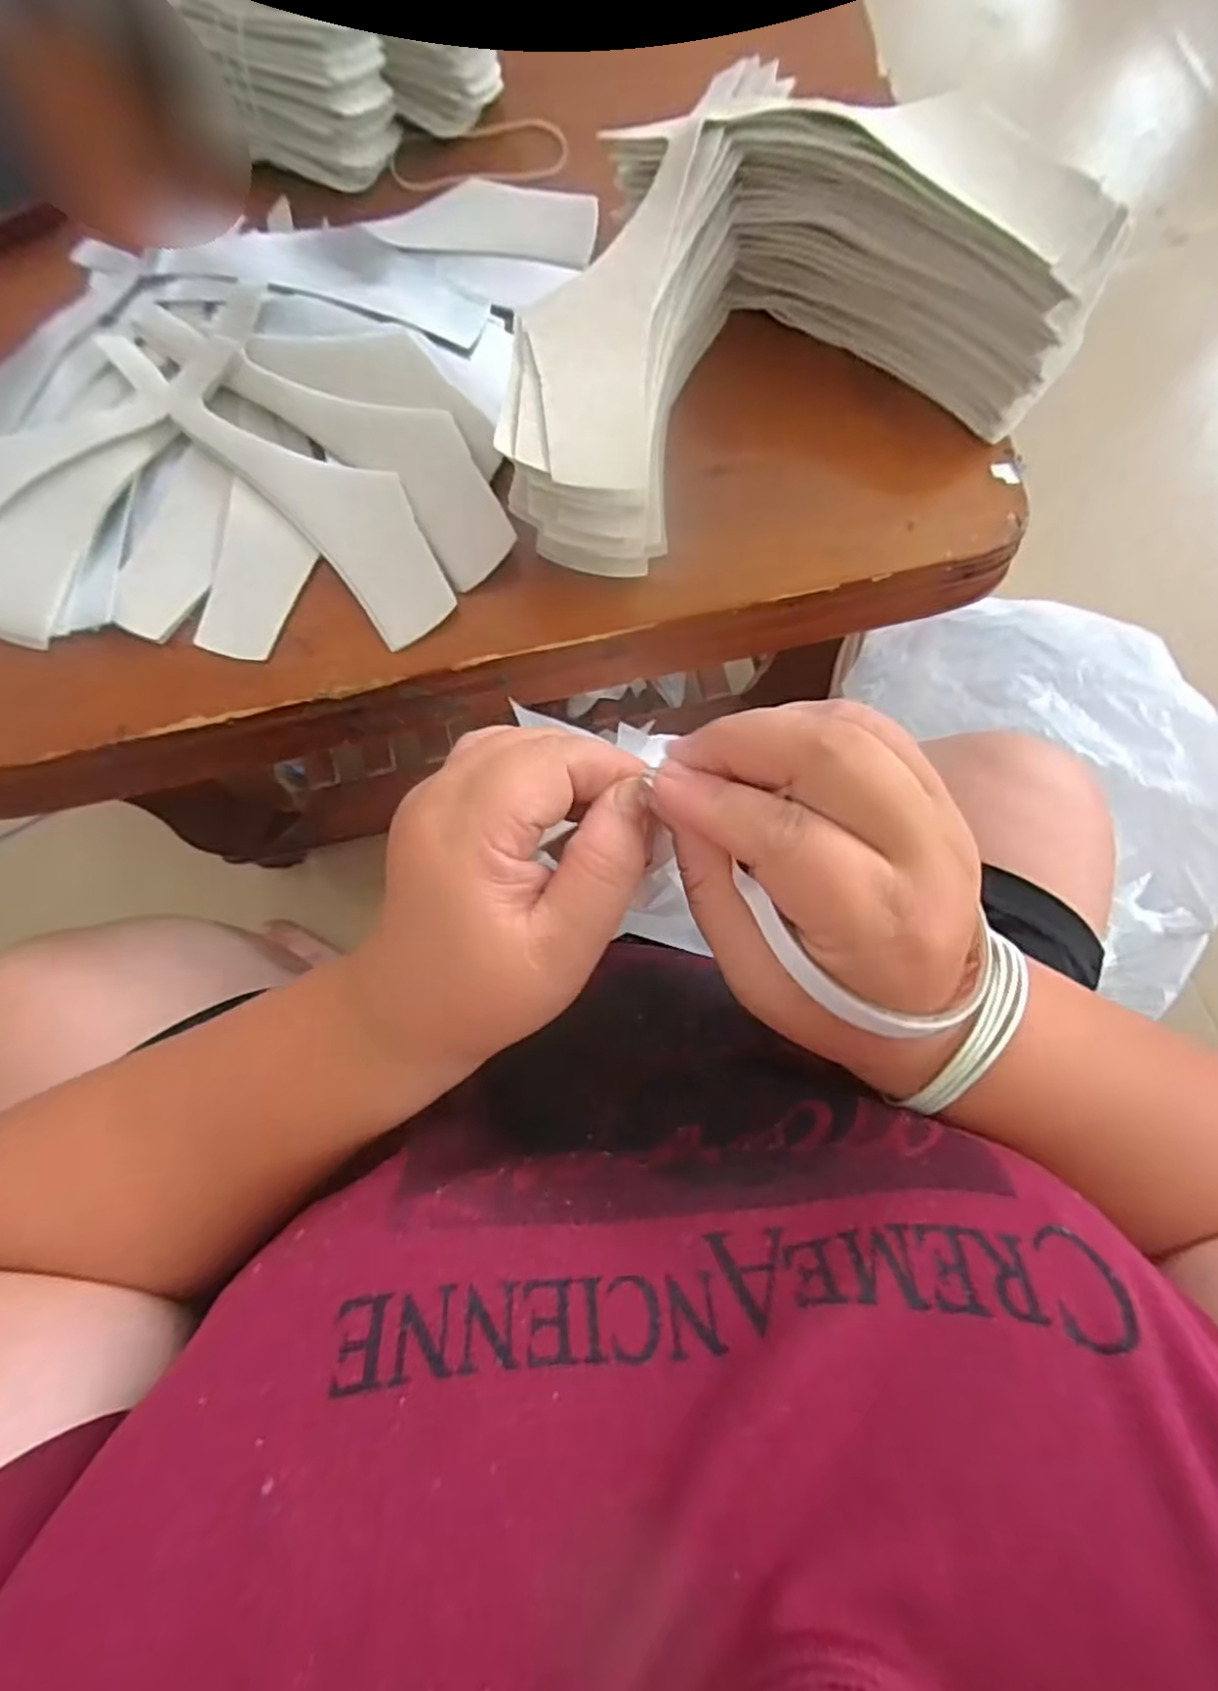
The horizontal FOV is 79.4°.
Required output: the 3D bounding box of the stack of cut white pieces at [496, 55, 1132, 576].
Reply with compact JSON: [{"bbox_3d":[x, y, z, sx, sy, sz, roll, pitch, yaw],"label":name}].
[{"bbox_3d":[0.074,-0.263,0.365,0.294,0.095,0.169,-24,84,-4],"label":"stack of cut white pieces"}]

